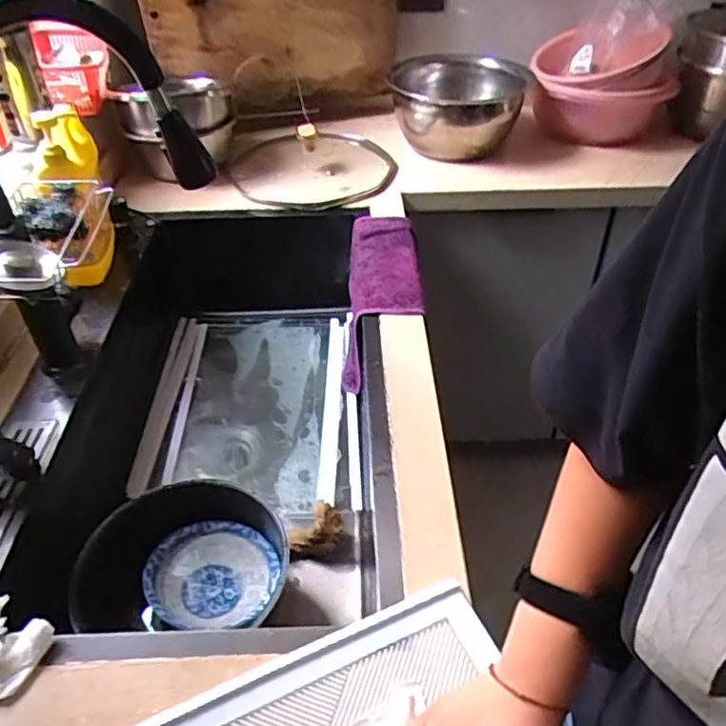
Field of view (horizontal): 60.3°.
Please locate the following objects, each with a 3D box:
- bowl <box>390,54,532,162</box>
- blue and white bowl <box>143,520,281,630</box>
[{"bbox_3d":[0.201,-0.554,1.330,0.281,0.134,0.295,0,41,2],"label":"bowl"},{"bbox_3d":[-0.175,0.251,0.742,0.149,0.047,0.136,-1,41,1],"label":"blue and white bowl"}]

